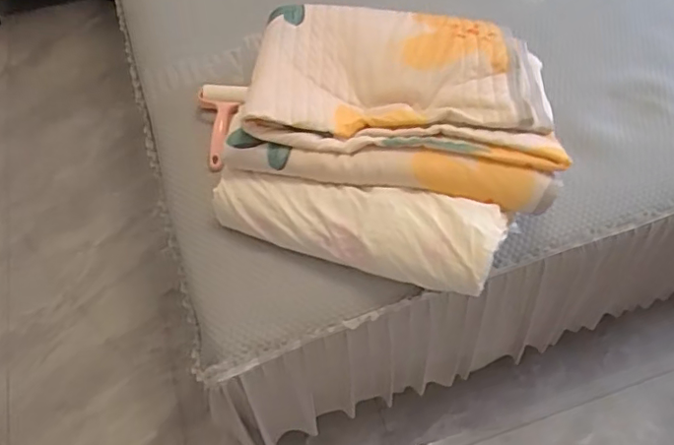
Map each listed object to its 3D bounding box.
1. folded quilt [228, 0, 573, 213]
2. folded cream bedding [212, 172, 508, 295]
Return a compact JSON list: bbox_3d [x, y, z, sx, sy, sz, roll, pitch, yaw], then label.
[{"bbox_3d":[0.103,-0.213,0.875,0.476,0.083,0.364,10,55,7],"label":"folded quilt"},{"bbox_3d":[0.018,-0.003,0.817,0.425,0.090,0.105,14,56,10],"label":"folded cream bedding"}]

